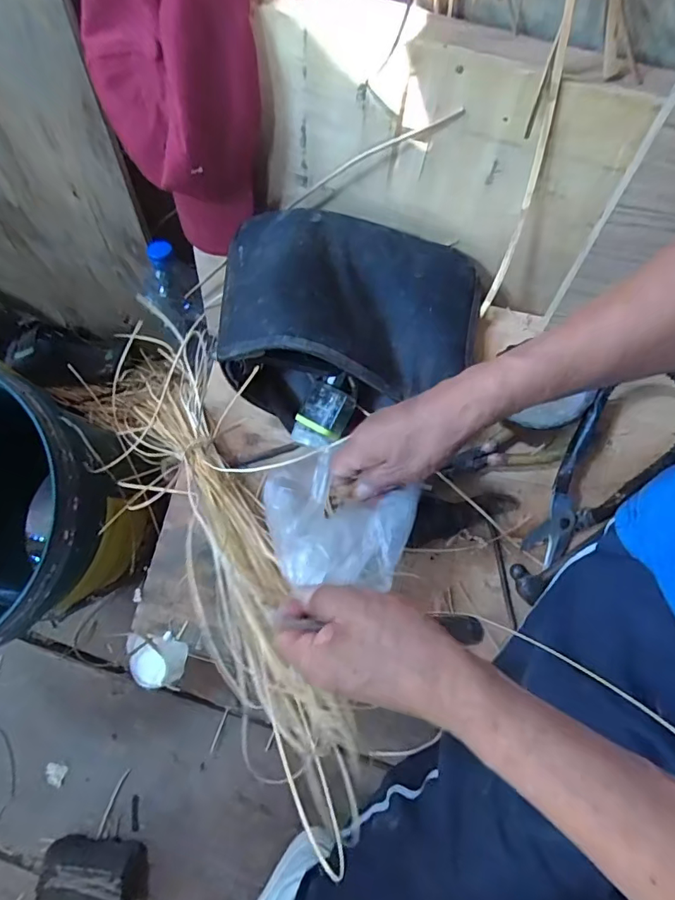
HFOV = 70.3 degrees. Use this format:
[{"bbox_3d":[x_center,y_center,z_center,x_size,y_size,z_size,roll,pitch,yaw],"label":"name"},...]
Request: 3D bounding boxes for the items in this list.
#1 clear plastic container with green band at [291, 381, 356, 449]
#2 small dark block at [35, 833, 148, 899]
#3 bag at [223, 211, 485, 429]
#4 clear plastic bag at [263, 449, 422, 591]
[{"bbox_3d":[-0.015,-0.031,0.436,0.046,0.034,0.061,22,80,5],"label":"clear plastic container with green band"},{"bbox_3d":[-0.322,0.578,0.632,0.129,0.056,0.099,5,79,1],"label":"small dark block"},{"bbox_3d":[0.018,-0.133,0.434,0.244,0.091,0.200,-3,79,0],"label":"bag"},{"bbox_3d":[0.002,0.050,0.369,0.119,0.052,0.097,1,79,1],"label":"clear plastic bag"}]

